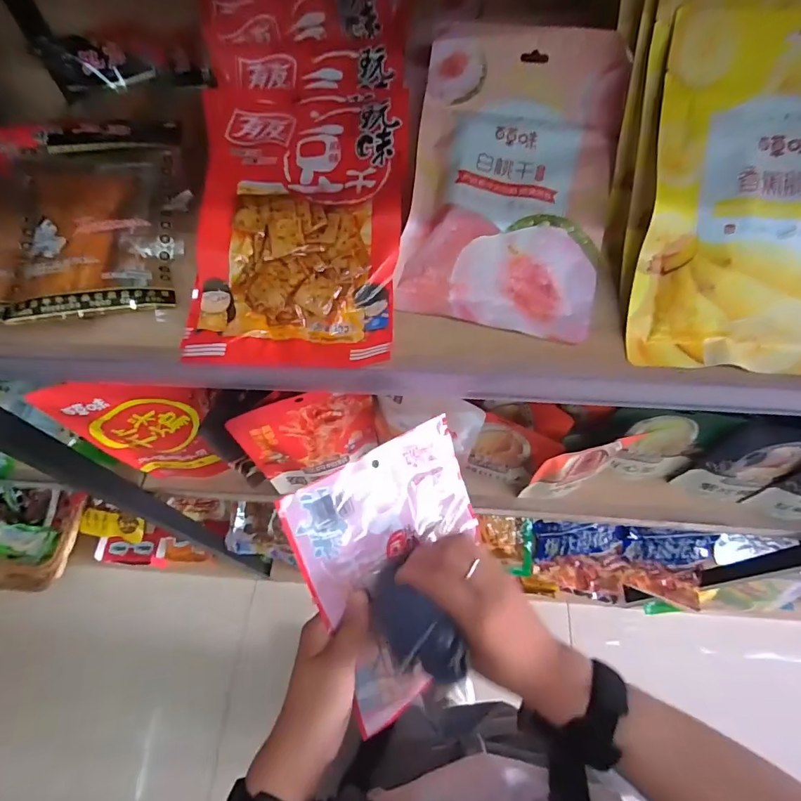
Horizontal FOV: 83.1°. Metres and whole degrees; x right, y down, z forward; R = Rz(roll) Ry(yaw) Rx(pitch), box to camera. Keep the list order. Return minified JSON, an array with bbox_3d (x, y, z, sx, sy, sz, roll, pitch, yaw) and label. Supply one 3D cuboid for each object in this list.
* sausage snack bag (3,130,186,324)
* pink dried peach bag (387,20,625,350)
[{"bbox_3d":[-0.255,-0.160,0.389,0.118,0.036,0.193,-8,62,-3],"label":"sausage snack bag"},{"bbox_3d":[0.088,-0.176,0.365,0.158,0.032,0.236,9,86,7],"label":"pink dried peach bag"}]

